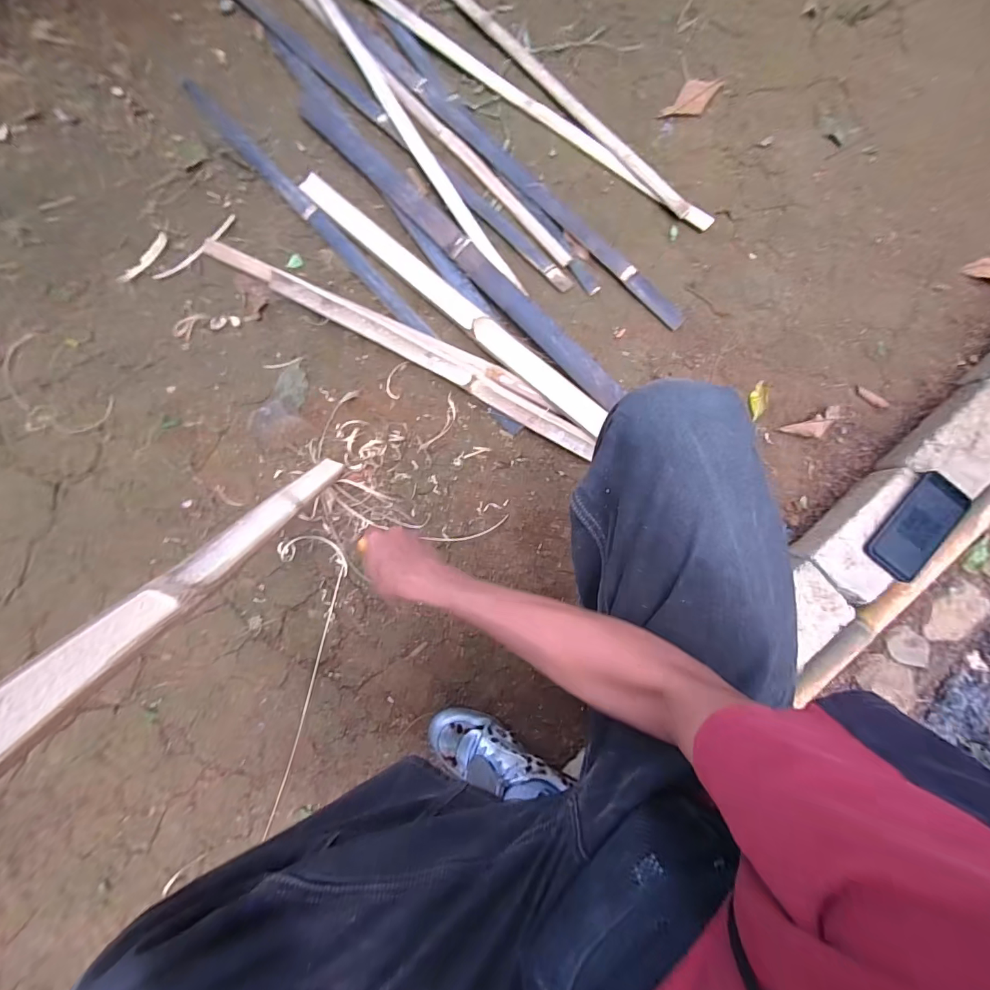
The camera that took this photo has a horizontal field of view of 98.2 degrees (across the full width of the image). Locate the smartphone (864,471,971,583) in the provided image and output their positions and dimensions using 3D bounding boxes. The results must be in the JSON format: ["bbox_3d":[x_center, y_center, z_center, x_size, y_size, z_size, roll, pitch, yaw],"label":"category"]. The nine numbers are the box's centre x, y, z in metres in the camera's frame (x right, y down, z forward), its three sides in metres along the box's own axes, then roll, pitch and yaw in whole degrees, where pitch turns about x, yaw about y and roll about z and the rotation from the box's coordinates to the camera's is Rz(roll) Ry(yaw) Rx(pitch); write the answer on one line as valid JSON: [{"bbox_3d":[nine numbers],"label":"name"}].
[{"bbox_3d":[0.621,0.045,0.626,0.075,0.016,0.168,42,83,14],"label":"smartphone"}]

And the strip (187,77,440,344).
[{"bbox_3d":[-0.348,-0.519,0.758,0.031,0.014,0.664,-43,86,-4],"label":"strip"}]

